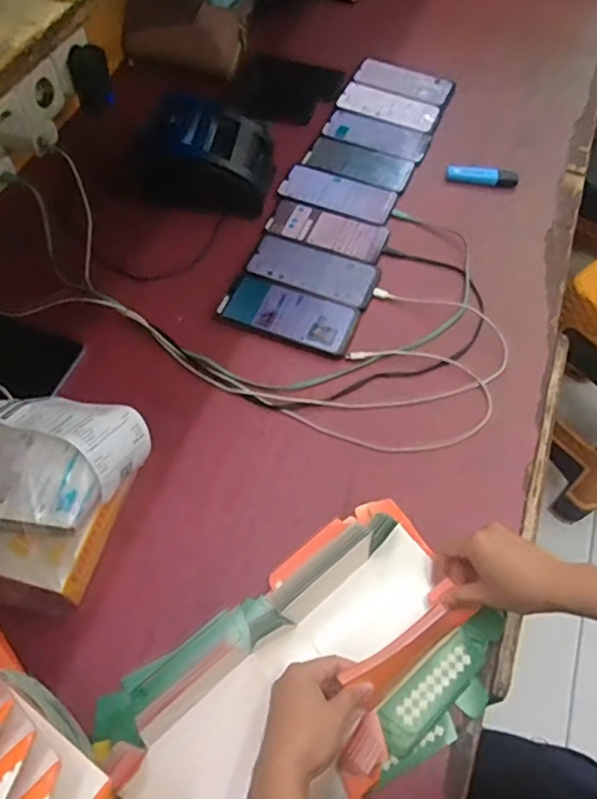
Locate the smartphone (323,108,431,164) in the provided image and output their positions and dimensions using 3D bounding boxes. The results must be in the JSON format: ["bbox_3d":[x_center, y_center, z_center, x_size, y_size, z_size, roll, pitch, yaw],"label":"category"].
[{"bbox_3d":[0.121,-0.416,0.925,0.160,0.004,0.084,20,61,11],"label":"smartphone"}]

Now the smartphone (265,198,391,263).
[{"bbox_3d":[0.040,-0.235,0.821,0.163,0.010,0.067,20,61,11],"label":"smartphone"}]

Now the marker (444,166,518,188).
[{"bbox_3d":[0.273,-0.334,0.884,0.104,0.023,0.018,7,59,4],"label":"marker"}]

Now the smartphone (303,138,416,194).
[{"bbox_3d":[0.091,-0.355,0.891,0.160,0.010,0.076,25,62,14],"label":"smartphone"}]

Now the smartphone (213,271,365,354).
[{"bbox_3d":[-0.011,-0.111,0.744,0.168,0.014,0.079,21,61,11],"label":"smartphone"}]

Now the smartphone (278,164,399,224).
[{"bbox_3d":[0.058,-0.299,0.853,0.163,0.007,0.073,23,62,12],"label":"smartphone"}]

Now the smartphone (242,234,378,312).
[{"bbox_3d":[0.019,-0.172,0.776,0.169,0.010,0.076,22,61,12],"label":"smartphone"}]

